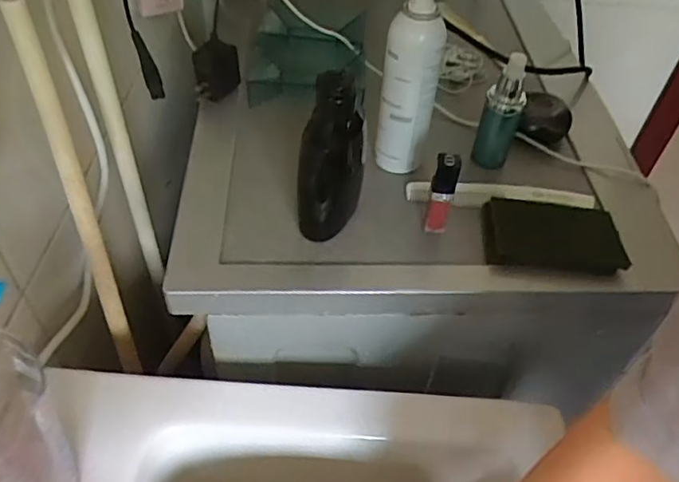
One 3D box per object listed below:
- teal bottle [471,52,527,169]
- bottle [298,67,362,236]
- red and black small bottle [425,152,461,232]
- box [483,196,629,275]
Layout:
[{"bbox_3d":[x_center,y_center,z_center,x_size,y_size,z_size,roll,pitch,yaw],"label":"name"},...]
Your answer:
[{"bbox_3d":[0.152,-0.120,0.539,0.034,0.101,0.028,19,48,11],"label":"teal bottle"},{"bbox_3d":[-0.005,-0.072,0.465,0.050,0.138,0.070,6,47,0],"label":"bottle"},{"bbox_3d":[0.084,-0.037,0.480,0.019,0.073,0.018,14,47,7],"label":"red and black small bottle"},{"bbox_3d":[0.183,-0.007,0.502,0.114,0.016,0.076,7,47,1],"label":"box"}]

